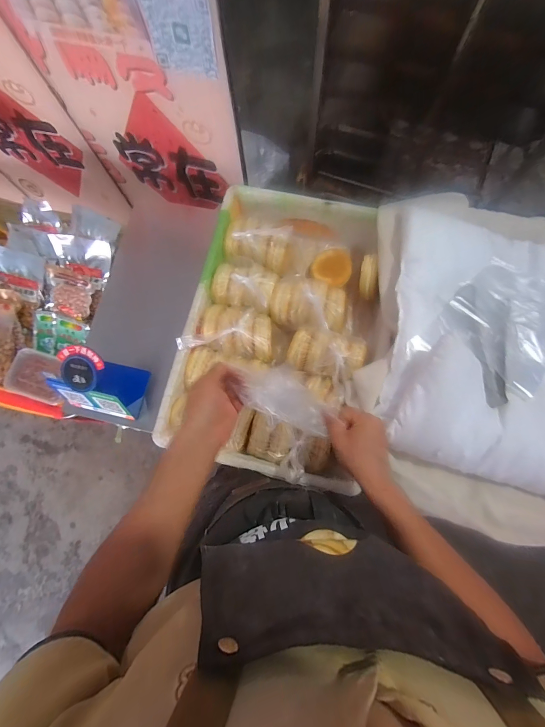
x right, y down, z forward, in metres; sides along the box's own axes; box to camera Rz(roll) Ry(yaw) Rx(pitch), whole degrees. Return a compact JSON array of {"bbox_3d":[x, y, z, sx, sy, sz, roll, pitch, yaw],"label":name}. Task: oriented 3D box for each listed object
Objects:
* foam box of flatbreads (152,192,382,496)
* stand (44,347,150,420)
[{"bbox_3d":[0.024,-0.070,0.709,0.389,0.141,0.578,13,79,4],"label":"foam box of flatbreads"},{"bbox_3d":[-0.385,0.045,0.709,0.155,0.153,0.118,13,79,4],"label":"stand"}]

